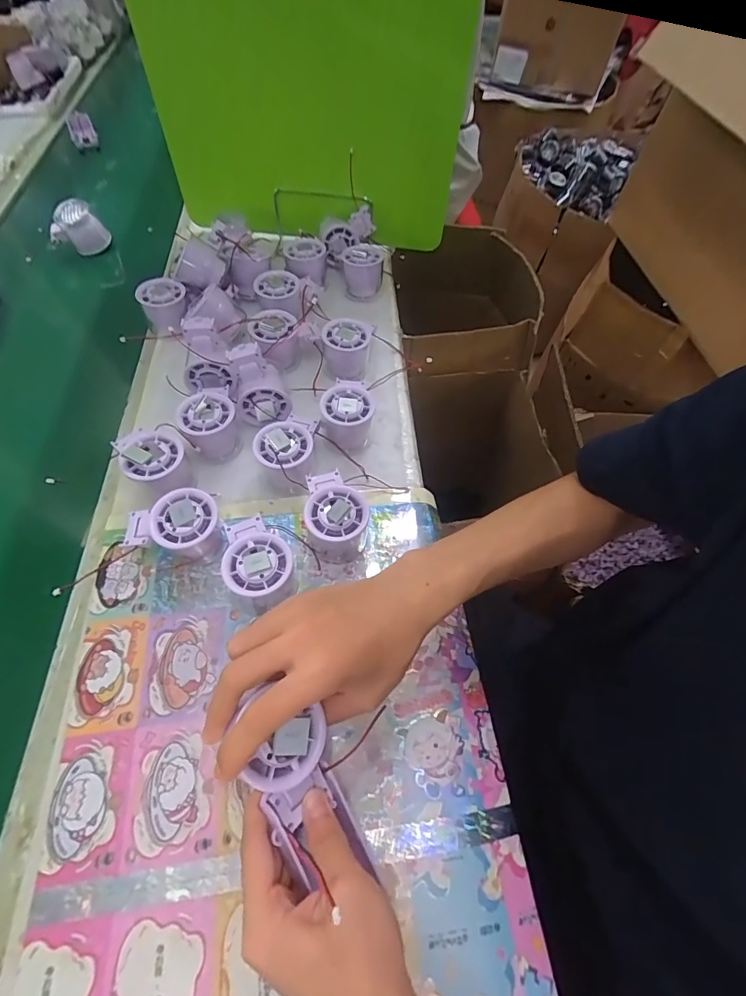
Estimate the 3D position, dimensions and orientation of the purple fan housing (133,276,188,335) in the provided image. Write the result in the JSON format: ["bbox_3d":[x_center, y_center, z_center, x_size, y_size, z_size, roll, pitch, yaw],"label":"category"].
[{"bbox_3d":[-0.267,-0.247,0.575,0.058,0.049,0.057,-21,61,-14],"label":"purple fan housing"}]

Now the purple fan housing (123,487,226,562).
[{"bbox_3d":[-0.183,0.027,0.418,0.087,0.056,0.058,12,59,6],"label":"purple fan housing"}]

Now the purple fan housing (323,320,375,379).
[{"bbox_3d":[-0.032,-0.186,0.554,0.059,0.056,0.064,2,58,0],"label":"purple fan housing"}]

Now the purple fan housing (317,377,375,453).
[{"bbox_3d":[-0.029,-0.087,0.496,0.057,0.053,0.064,5,58,2],"label":"purple fan housing"}]

